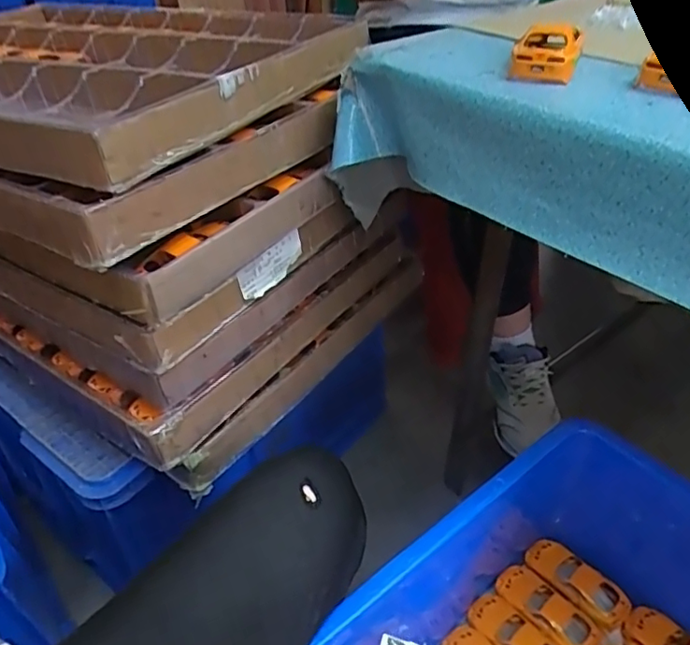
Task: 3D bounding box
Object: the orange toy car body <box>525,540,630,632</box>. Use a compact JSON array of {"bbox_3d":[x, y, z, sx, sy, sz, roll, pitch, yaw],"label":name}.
[{"bbox_3d":[0.295,0.325,0.711,0.058,0.024,0.127,-26,44,-26],"label":"orange toy car body"}]

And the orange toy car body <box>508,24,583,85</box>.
[{"bbox_3d":[0.175,-0.232,0.480,0.049,0.028,0.081,14,42,21],"label":"orange toy car body"}]

